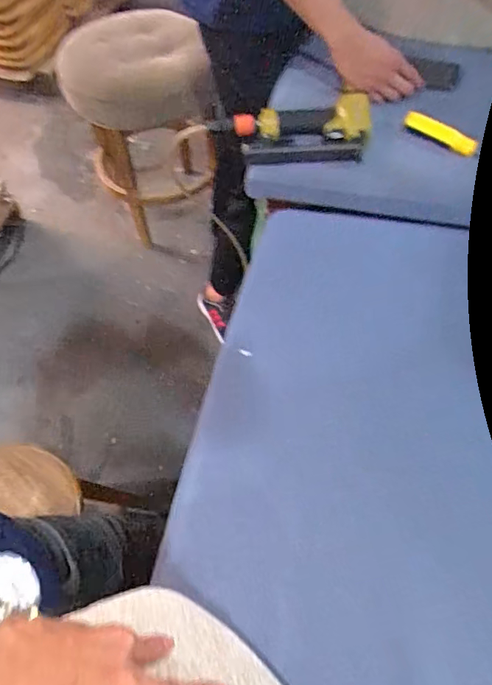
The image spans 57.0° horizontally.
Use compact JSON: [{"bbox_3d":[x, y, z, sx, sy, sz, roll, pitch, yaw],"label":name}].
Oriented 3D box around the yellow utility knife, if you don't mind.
[{"bbox_3d":[0.294,-0.317,0.683,0.113,0.023,0.025,28,63,2],"label":"yellow utility knife"}]

